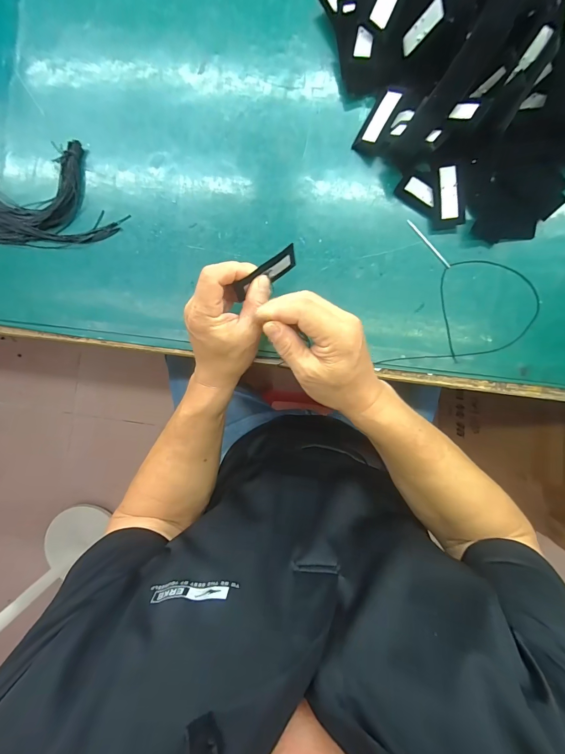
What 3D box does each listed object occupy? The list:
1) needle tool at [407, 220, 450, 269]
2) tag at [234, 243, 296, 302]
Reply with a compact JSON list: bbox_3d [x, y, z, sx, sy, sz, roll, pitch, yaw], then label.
[{"bbox_3d":[0.171,-0.155,0.381,0.005,0.004,0.072,-38,89,3],"label":"needle tool"},{"bbox_3d":[-0.016,-0.104,0.329,0.074,0.027,0.006,-36,67,-12],"label":"tag"}]

